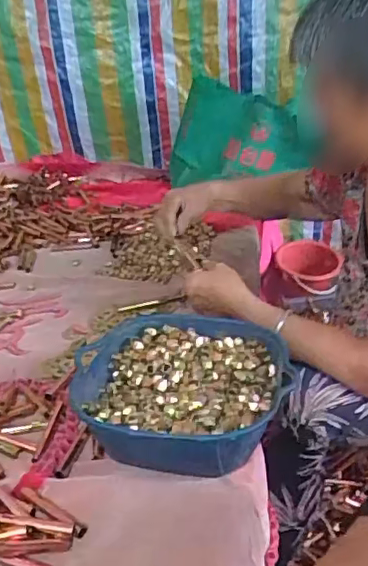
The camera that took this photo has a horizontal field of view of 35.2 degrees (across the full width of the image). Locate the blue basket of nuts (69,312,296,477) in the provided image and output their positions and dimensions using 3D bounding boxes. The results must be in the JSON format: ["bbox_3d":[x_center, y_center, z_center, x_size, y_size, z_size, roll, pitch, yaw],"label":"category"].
[{"bbox_3d":[0.000,0.127,0.656,0.230,0.078,0.220,1,26,8],"label":"blue basket of nuts"}]

